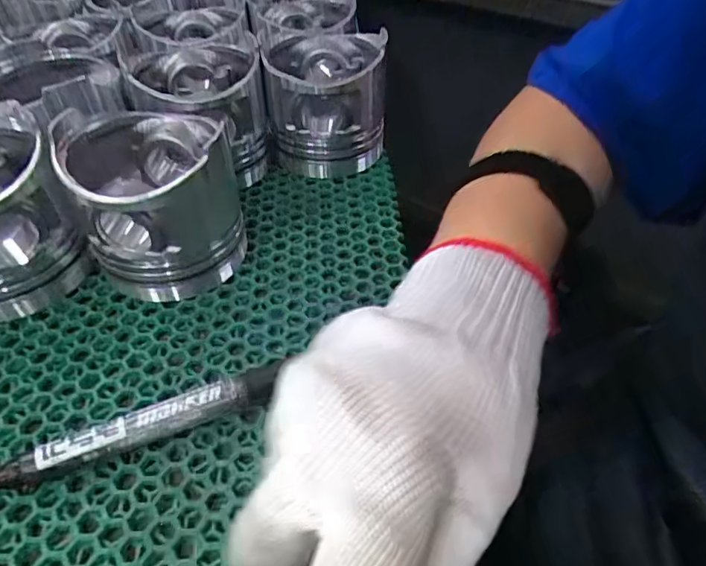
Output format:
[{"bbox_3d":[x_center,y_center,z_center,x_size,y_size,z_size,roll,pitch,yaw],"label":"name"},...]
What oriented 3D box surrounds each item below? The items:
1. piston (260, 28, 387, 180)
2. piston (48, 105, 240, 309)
[{"bbox_3d":[-0.020,-0.144,0.404,0.085,0.087,0.098,-1,45,-1],"label":"piston"},{"bbox_3d":[-0.112,-0.047,0.305,0.087,0.083,0.086,-13,47,-13],"label":"piston"}]

